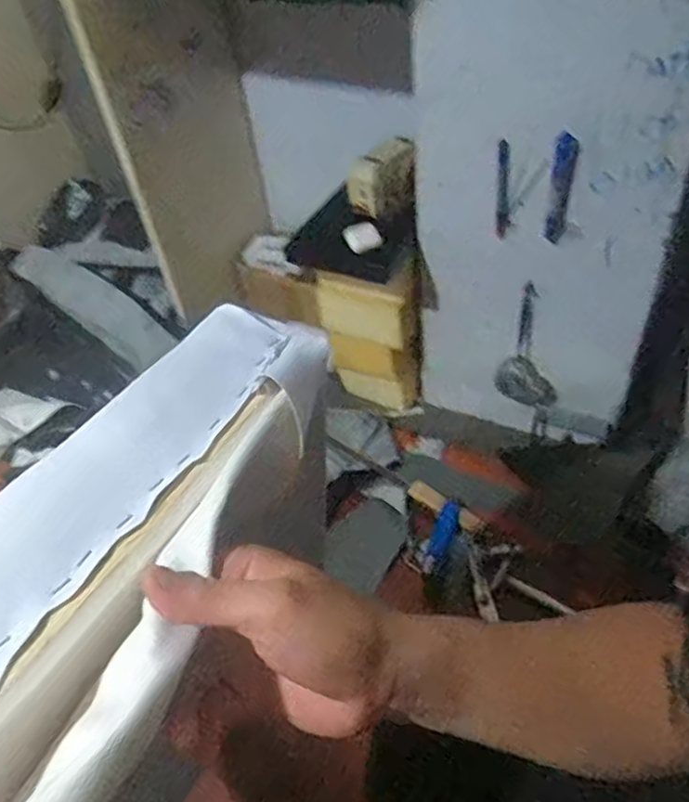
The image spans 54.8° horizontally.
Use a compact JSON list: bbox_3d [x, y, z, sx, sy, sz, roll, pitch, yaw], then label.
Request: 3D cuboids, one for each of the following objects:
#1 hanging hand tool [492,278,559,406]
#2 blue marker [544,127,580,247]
[{"bbox_3d":[0.270,-0.073,0.967,0.090,0.207,0.031,9,47,16],"label":"hanging hand tool"},{"bbox_3d":[0.256,-0.251,0.793,0.026,0.133,0.017,16,50,22],"label":"blue marker"}]

